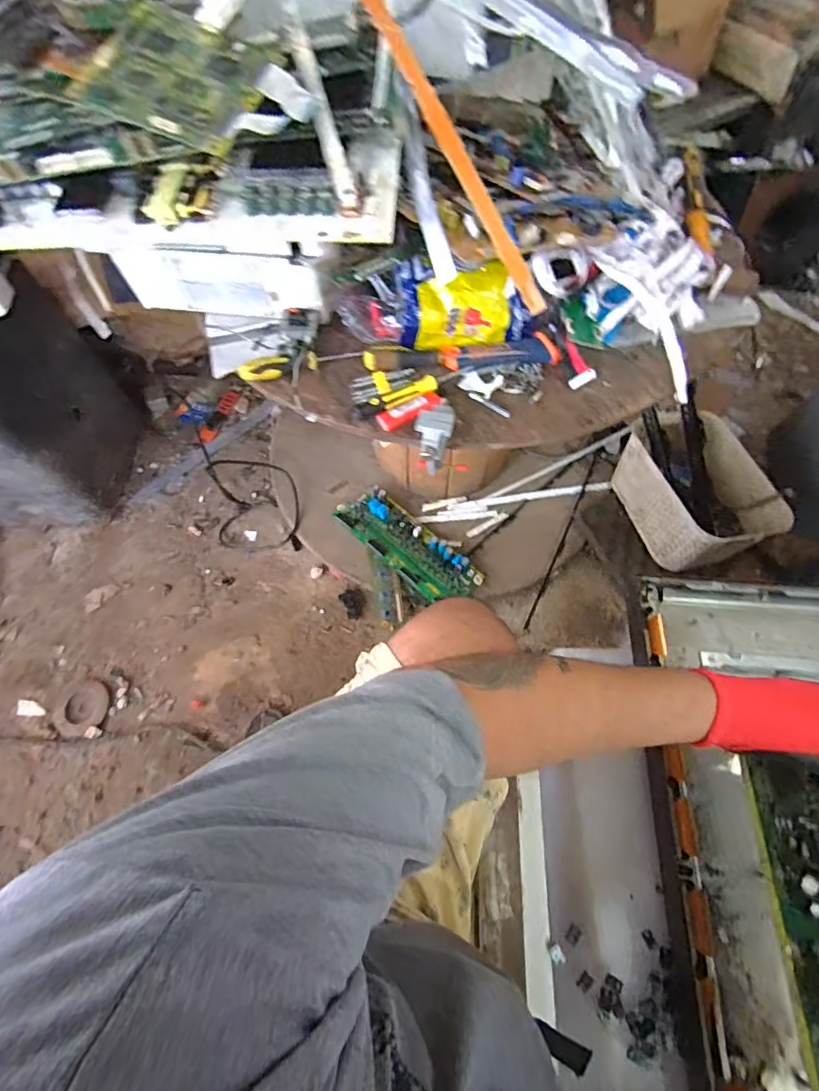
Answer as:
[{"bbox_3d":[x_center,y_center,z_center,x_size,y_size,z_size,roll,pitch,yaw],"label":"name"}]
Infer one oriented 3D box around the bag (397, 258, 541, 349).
[{"bbox_3d":[0.064,-0.264,0.545,0.152,0.069,0.060,-4,62,-1],"label":"bag"}]

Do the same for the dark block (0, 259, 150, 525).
[{"bbox_3d":[-0.780,-0.243,0.945,0.322,0.410,0.279,6,63,4],"label":"dark block"}]

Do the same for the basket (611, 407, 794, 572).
[{"bbox_3d":[0.533,-0.109,0.954,0.208,0.130,0.281,-15,63,-6],"label":"basket"}]

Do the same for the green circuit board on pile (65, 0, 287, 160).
[{"bbox_3d":[-0.177,-0.363,0.386,0.121,0.013,0.117,21,74,-4],"label":"green circuit board on pile"}]

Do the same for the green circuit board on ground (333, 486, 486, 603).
[{"bbox_3d":[-0.006,0.000,0.970,0.307,0.040,0.106,38,69,19],"label":"green circuit board on ground"}]

